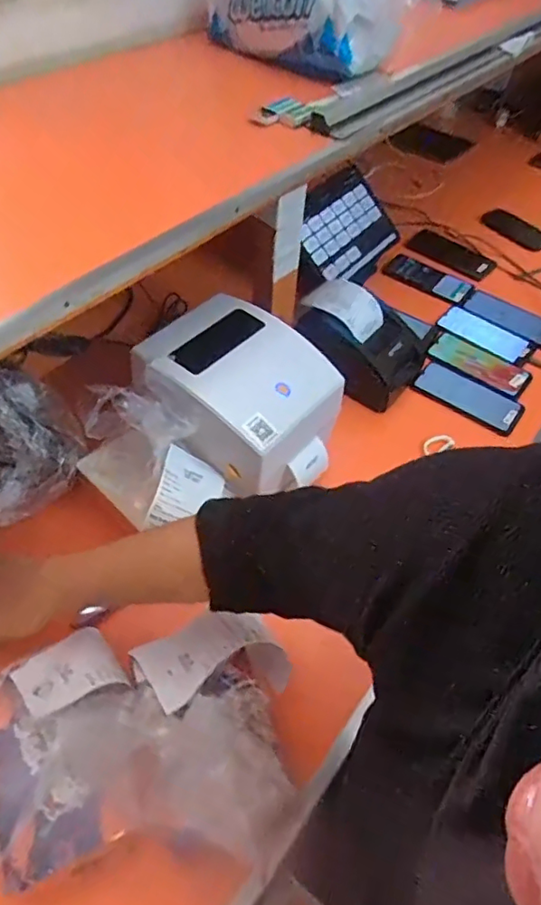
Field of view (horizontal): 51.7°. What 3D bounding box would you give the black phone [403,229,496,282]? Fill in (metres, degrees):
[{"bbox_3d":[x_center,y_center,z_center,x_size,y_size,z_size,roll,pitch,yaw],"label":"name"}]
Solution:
[{"bbox_3d":[0.370,-0.406,1.144,0.174,0.010,0.078,33,67,16],"label":"black phone"}]

